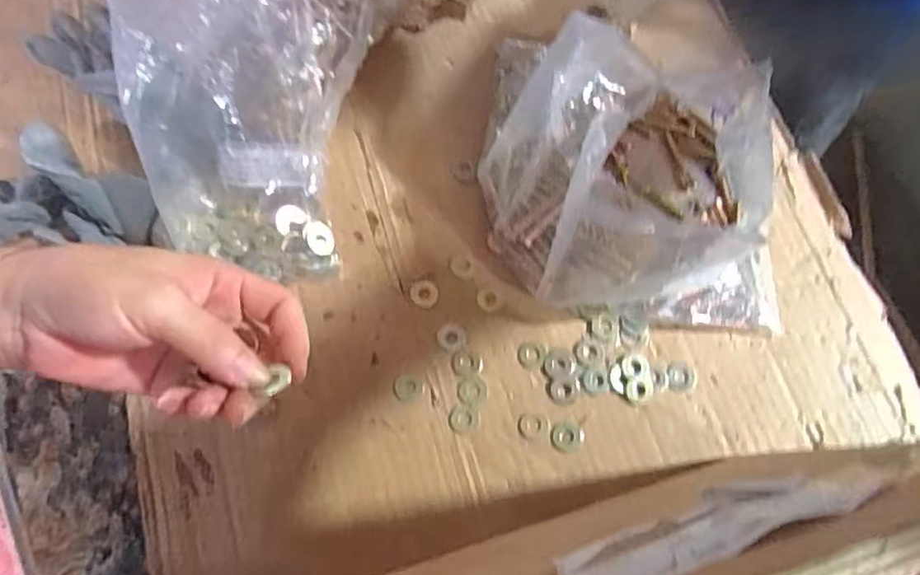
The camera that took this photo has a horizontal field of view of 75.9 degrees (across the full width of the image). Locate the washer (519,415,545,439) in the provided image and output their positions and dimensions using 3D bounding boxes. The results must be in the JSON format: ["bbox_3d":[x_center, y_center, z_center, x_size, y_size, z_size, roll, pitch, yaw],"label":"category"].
[{"bbox_3d":[0.047,0.091,0.383,0.018,0.004,0.015,1,72,-2],"label":"washer"}]

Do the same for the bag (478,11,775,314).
[{"bbox_3d":[0.104,-0.094,0.389,0.173,0.106,0.202,11,72,1],"label":"bag"}]

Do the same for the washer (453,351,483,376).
[{"bbox_3d":[0.005,0.050,0.393,0.020,0.004,0.016,1,72,-2],"label":"washer"}]

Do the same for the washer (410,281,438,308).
[{"bbox_3d":[-0.025,0.004,0.409,0.019,0.004,0.019,1,72,-2],"label":"washer"}]

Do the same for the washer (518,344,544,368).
[{"bbox_3d":[0.048,0.046,0.397,0.018,0.004,0.016,1,72,-2],"label":"washer"}]

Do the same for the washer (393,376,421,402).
[{"bbox_3d":[-0.035,0.067,0.389,0.018,0.004,0.017,1,72,-2],"label":"washer"}]

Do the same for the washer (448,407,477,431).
[{"bbox_3d":[0.002,0.086,0.386,0.018,0.004,0.016,15,72,3],"label":"washer"}]

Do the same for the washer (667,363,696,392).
[{"bbox_3d":[0.150,0.061,0.399,0.020,0.004,0.019,5,72,0],"label":"washer"}]

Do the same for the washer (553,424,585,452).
[{"bbox_3d":[0.070,0.097,0.382,0.021,0.004,0.018,1,72,-2],"label":"washer"}]

